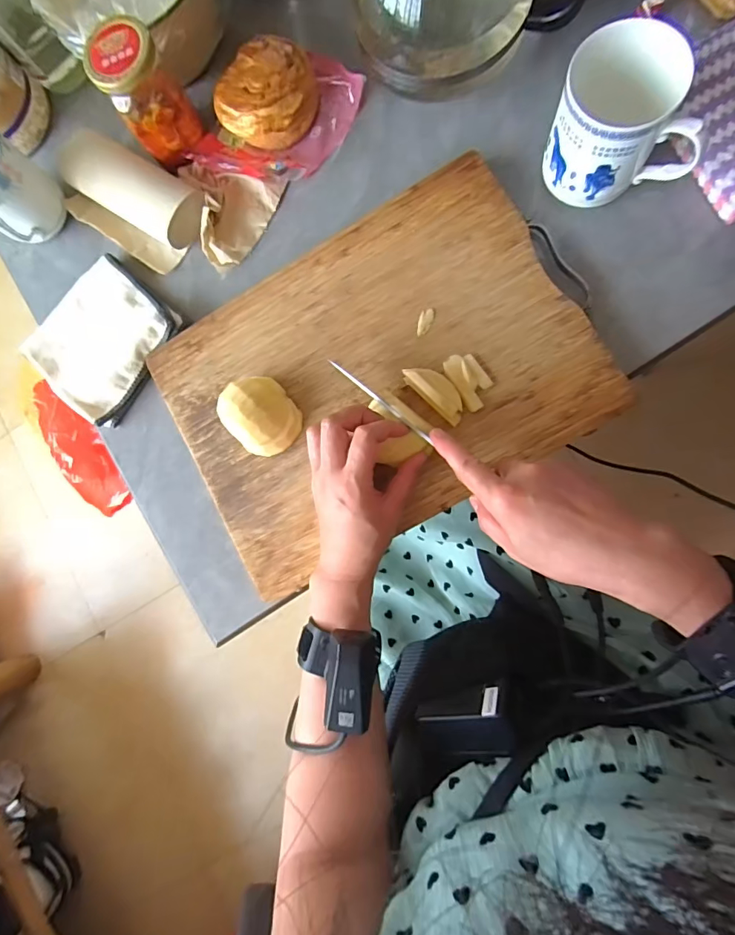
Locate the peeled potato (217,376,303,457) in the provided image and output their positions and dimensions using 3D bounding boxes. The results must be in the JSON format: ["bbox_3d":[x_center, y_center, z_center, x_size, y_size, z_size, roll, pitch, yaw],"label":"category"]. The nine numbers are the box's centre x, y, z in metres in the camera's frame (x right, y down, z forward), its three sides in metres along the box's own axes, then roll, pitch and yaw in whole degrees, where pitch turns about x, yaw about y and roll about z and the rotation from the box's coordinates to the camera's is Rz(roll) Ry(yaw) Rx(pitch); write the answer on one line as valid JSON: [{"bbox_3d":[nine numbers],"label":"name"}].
[{"bbox_3d":[-0.097,-0.048,0.413,0.057,0.033,0.068,-39,81,4],"label":"peeled potato"}]

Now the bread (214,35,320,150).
[{"bbox_3d":[-0.095,-0.360,0.447,0.074,0.044,0.090,33,91,10],"label":"bread"}]

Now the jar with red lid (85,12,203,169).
[{"bbox_3d":[-0.209,-0.355,0.433,0.061,0.087,0.067,-1,85,9],"label":"jar with red lid"}]

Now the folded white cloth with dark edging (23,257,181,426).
[{"bbox_3d":[-0.278,-0.135,0.473,0.132,0.022,0.138,41,92,10],"label":"folded white cloth with dark edging"}]

